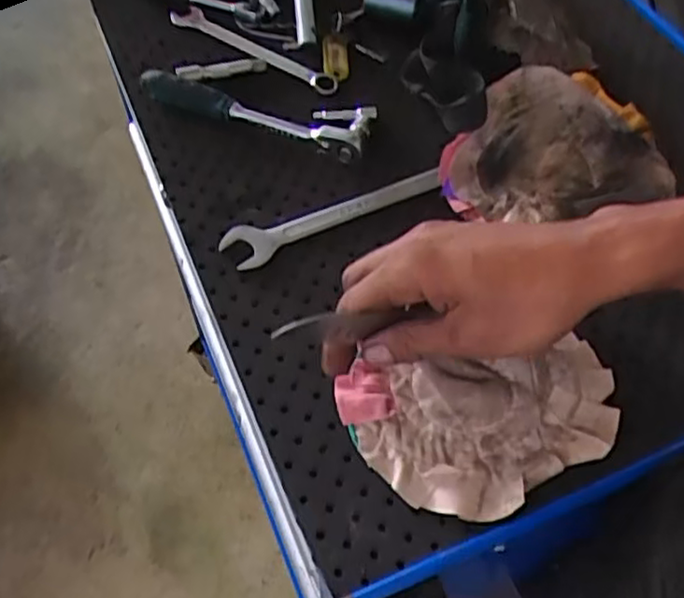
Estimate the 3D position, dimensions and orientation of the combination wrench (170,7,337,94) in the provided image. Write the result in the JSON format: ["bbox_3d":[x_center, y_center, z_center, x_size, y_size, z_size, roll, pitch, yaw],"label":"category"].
[{"bbox_3d":[-0.077,-0.223,0.621,0.177,0.012,0.026,29,61,16],"label":"combination wrench"}]

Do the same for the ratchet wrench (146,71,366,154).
[{"bbox_3d":[-0.071,-0.157,0.563,0.193,0.022,0.039,17,59,10],"label":"ratchet wrench"}]

